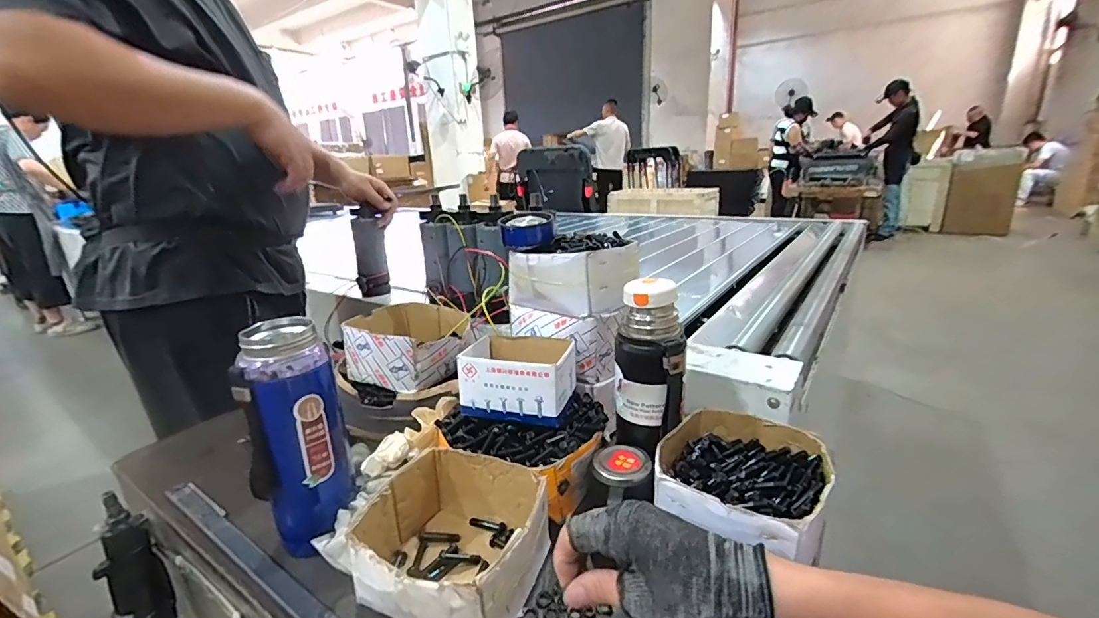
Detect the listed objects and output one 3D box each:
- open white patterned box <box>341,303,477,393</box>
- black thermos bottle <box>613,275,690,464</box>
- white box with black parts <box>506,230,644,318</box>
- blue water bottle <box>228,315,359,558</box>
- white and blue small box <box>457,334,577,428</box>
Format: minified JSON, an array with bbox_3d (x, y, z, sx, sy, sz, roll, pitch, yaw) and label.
[{"bbox_3d":[-0.212,0.049,0.703,0.170,0.072,0.180,-9,19,-21],"label":"open white patterned box"},{"bbox_3d":[0.114,0.063,0.501,0.067,0.179,0.062,-10,19,-22],"label":"black thermos bottle"},{"bbox_3d":[0.034,-0.051,0.617,0.145,0.082,0.143,10,21,32],"label":"white box with black parts"},{"bbox_3d":[-0.241,0.119,0.451,0.084,0.201,0.079,-13,21,-30],"label":"blue water bottle"},{"bbox_3d":[-0.035,0.074,0.537,0.118,0.067,0.100,1,18,9],"label":"white and blue small box"}]

